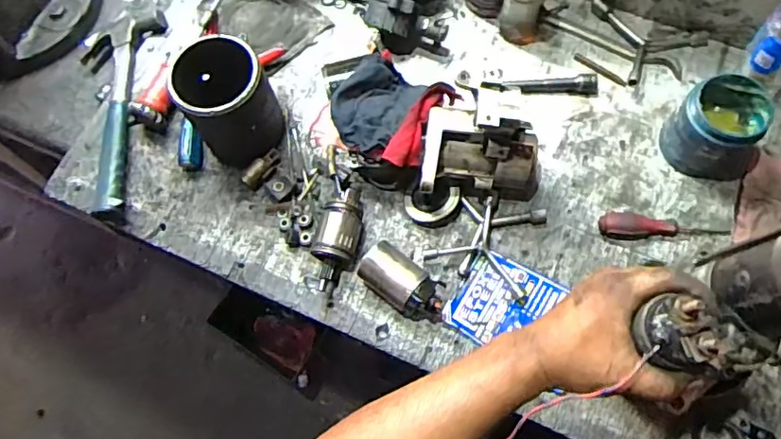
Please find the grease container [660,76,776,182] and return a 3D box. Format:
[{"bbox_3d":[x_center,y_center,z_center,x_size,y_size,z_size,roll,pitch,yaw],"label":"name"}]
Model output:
[{"bbox_3d":[0.409,-0.108,0.684,0.106,0.096,0.109,-29,72,-8],"label":"grease container"}]

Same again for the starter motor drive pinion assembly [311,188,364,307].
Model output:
[{"bbox_3d":[-0.067,0.027,0.675,0.054,0.044,0.142,18,72,8],"label":"starter motor drive pinion assembly"}]

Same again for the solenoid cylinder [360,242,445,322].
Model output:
[{"bbox_3d":[0.017,0.077,0.655,0.108,0.051,0.055,36,75,13],"label":"solenoid cylinder"}]

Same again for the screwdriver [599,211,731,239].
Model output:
[{"bbox_3d":[0.337,0.009,0.674,0.159,0.031,0.028,0,71,2],"label":"screwdriver"}]

